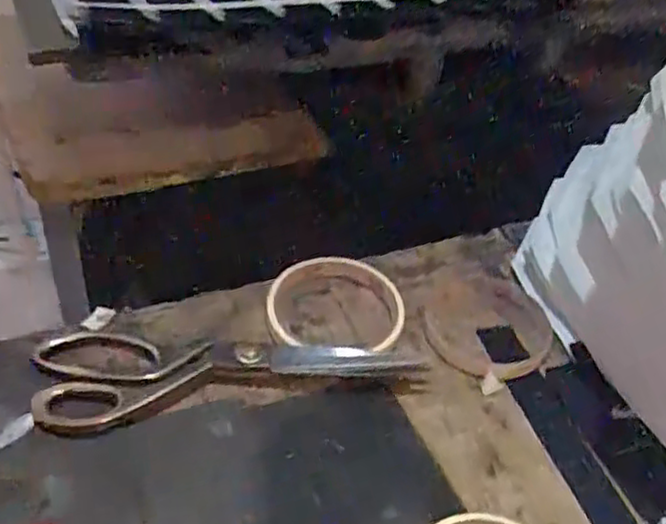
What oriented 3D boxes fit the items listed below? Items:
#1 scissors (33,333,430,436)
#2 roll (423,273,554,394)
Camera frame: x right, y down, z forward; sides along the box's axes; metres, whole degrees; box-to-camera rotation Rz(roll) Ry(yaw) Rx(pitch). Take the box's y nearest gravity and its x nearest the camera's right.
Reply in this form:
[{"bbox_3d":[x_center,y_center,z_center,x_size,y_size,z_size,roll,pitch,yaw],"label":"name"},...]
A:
[{"bbox_3d":[-0.062,0.056,0.428,0.217,0.013,0.068,-6,40,-17],"label":"scissors"},{"bbox_3d":[0.104,0.041,0.477,0.085,0.014,0.093,5,38,-4],"label":"roll"}]

